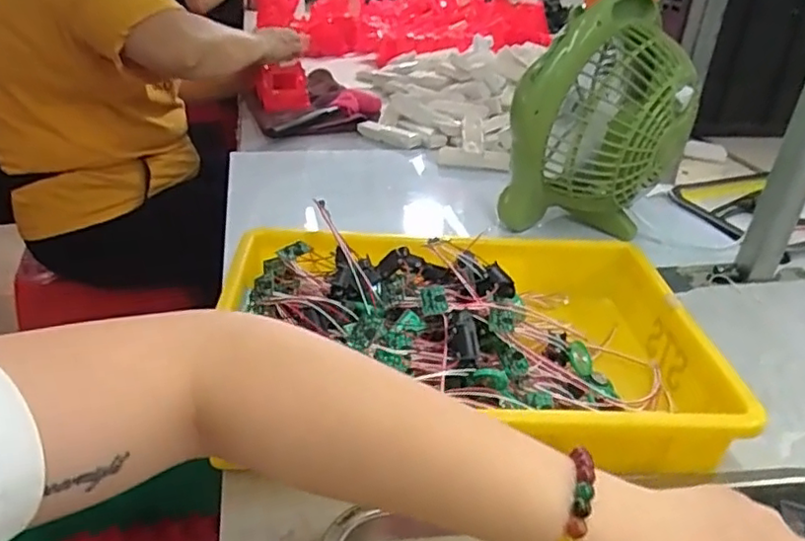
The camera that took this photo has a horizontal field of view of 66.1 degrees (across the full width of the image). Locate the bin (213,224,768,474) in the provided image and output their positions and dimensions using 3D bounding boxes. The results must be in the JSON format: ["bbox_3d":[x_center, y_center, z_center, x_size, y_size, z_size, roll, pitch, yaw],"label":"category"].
[{"bbox_3d":[0.053,0.052,0.489,0.357,0.072,0.242,1,30,-4],"label":"bin"}]

